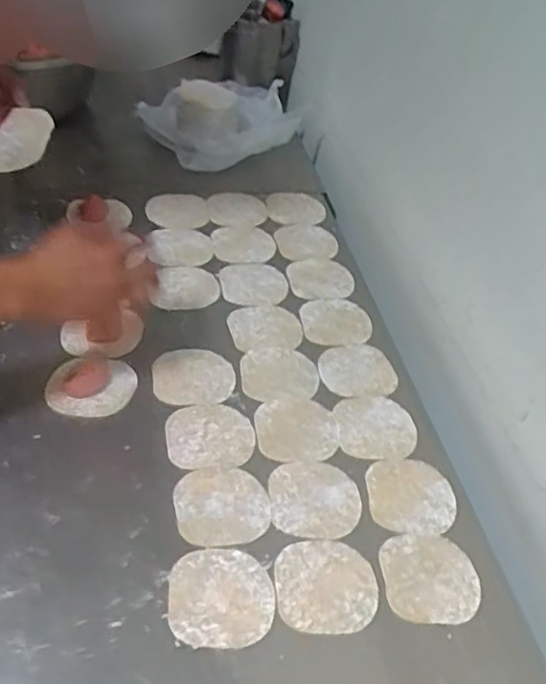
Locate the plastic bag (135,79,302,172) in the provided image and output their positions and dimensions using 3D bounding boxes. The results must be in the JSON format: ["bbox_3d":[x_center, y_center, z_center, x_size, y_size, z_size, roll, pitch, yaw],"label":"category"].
[{"bbox_3d":[-0.083,-0.366,1.053,0.246,0.085,0.174,-18,50,-23],"label":"plastic bag"}]

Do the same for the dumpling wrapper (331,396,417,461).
[{"bbox_3d":[0.107,0.087,0.675,0.080,0.004,0.079,-1,46,-8],"label":"dumpling wrapper"}]

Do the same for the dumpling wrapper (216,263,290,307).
[{"bbox_3d":[-0.025,-0.073,0.825,0.083,0.005,0.087,2,41,-2],"label":"dumpling wrapper"}]

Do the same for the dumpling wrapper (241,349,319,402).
[{"bbox_3d":[0.007,0.034,0.709,0.082,0.006,0.077,4,45,-4],"label":"dumpling wrapper"}]

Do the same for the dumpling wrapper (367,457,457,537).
[{"bbox_3d":[0.132,0.147,0.621,0.082,0.004,0.080,4,44,-4],"label":"dumpling wrapper"}]

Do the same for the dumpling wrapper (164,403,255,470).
[{"bbox_3d":[-0.063,0.092,0.643,0.085,0.005,0.077,1,47,-9],"label":"dumpling wrapper"}]

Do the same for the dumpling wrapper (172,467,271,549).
[{"bbox_3d":[-0.045,0.147,0.586,0.083,0.004,0.077,4,45,-4],"label":"dumpling wrapper"}]

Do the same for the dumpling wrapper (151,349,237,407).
[{"bbox_3d":[-0.086,0.038,0.699,0.085,0.006,0.076,-3,46,-10],"label":"dumpling wrapper"}]

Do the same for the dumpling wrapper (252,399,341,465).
[{"bbox_3d":[0.025,0.088,0.658,0.083,0.004,0.077,4,45,-4],"label":"dumpling wrapper"}]

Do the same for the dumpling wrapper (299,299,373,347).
[{"bbox_3d":[0.076,-0.026,0.784,0.082,0.004,0.081,4,45,-4],"label":"dumpling wrapper"}]

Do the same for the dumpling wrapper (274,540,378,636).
[{"bbox_3d":[0.045,0.203,0.544,0.084,0.005,0.078,0,46,-7],"label":"dumpling wrapper"}]

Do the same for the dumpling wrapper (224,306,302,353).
[{"bbox_3d":[-0.009,-0.016,0.763,0.083,0.007,0.076,5,44,-5],"label":"dumpling wrapper"}]

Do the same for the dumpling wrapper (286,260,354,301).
[{"bbox_3d":[0.062,-0.083,0.846,0.081,0.008,0.081,-2,46,-9],"label":"dumpling wrapper"}]

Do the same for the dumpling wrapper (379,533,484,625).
[{"bbox_3d":[0.136,0.204,0.561,0.082,0.004,0.080,5,42,-4],"label":"dumpling wrapper"}]

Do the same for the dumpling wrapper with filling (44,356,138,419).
[{"bbox_3d":[-0.188,0.043,0.673,0.086,0.016,0.069,1,46,-6],"label":"dumpling wrapper with filling"}]

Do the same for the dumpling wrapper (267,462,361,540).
[{"bbox_3d":[0.039,0.147,0.604,0.083,0.005,0.080,4,45,-4],"label":"dumpling wrapper"}]

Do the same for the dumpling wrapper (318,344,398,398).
[{"bbox_3d":[0.095,0.033,0.733,0.085,0.004,0.077,-1,46,-8],"label":"dumpling wrapper"}]

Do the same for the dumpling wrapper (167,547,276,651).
[{"bbox_3d":[-0.042,0.205,0.527,0.083,0.004,0.082,0,46,-7],"label":"dumpling wrapper"}]

